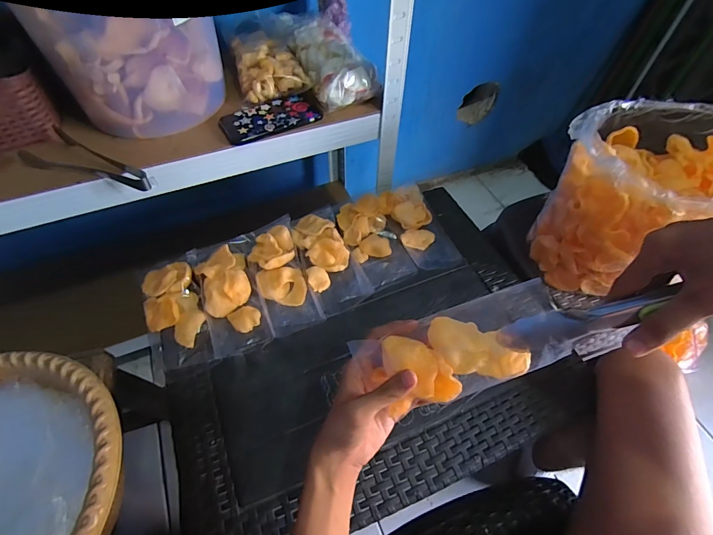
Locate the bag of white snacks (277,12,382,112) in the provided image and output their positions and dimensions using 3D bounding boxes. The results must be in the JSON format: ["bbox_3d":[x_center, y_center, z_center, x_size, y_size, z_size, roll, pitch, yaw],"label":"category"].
[{"bbox_3d":[-0.053,-0.362,0.625,0.098,0.050,0.247,-21,58,-15],"label":"bag of white snacks"}]

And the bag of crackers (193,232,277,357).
[{"bbox_3d":[-0.191,0.037,0.563,0.095,0.037,0.194,-14,56,-10],"label":"bag of crackers"}]

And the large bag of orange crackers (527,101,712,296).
[{"bbox_3d":[0.394,-0.095,0.517,0.224,0.207,0.195,4,55,2],"label":"large bag of orange crackers"}]

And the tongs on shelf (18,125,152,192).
[{"bbox_3d":[-0.359,-0.138,0.505,0.163,0.040,0.067,17,57,11],"label":"tongs on shelf"}]

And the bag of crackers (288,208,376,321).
[{"bbox_3d":[-0.046,-0.015,0.594,0.082,0.033,0.179,-20,58,-14],"label":"bag of crackers"}]

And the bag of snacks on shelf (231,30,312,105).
[{"bbox_3d":[-0.146,-0.342,0.614,0.106,0.048,0.150,-15,57,-11],"label":"bag of snacks on shelf"}]

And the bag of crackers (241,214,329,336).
[{"bbox_3d":[-0.117,0.008,0.574,0.078,0.033,0.190,-17,57,-12],"label":"bag of crackers"}]

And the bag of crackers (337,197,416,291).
[{"bbox_3d":[0.027,-0.046,0.620,0.083,0.031,0.174,-17,57,-12],"label":"bag of crackers"}]

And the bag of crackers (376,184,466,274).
[{"bbox_3d":[0.105,-0.072,0.631,0.083,0.027,0.183,-18,57,-13],"label":"bag of crackers"}]

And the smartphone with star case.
[{"bbox_3d":[-0.127,-0.232,0.568,0.155,0.014,0.075,-22,58,-15],"label":"smartphone with star case"}]

